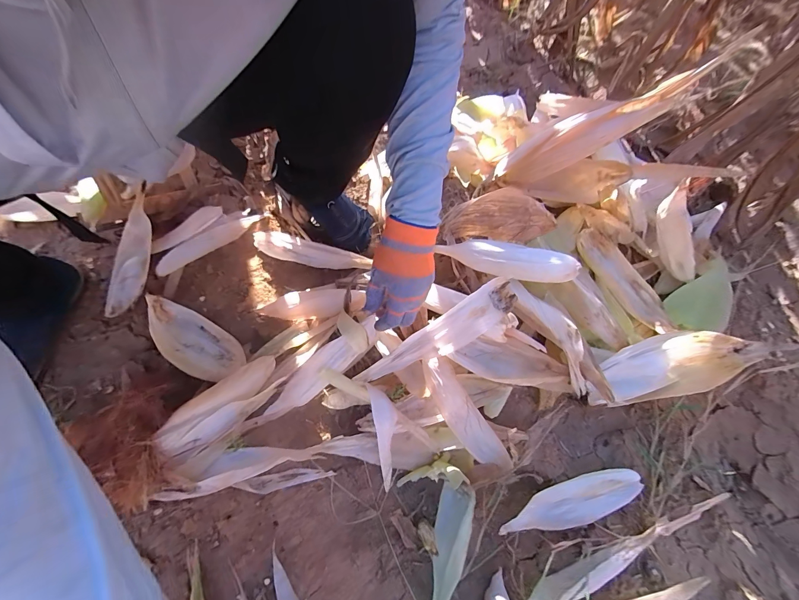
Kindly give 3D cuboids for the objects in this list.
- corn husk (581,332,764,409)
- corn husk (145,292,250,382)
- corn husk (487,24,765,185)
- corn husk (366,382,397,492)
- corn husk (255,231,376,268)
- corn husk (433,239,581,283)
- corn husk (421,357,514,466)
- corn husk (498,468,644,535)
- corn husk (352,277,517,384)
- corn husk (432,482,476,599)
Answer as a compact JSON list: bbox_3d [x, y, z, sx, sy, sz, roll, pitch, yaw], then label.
[{"bbox_3d":[0.387,0.097,0.497,0.242,0.066,0.083,-7,66,-6],"label":"corn husk"},{"bbox_3d":[-0.335,0.062,0.540,0.189,0.019,0.076,30,69,10],"label":"corn husk"},{"bbox_3d":[0.278,-0.253,0.513,0.056,0.317,0.063,33,61,-31],"label":"corn husk"},{"bbox_3d":[-0.020,0.195,0.489,0.035,0.024,0.143,-7,83,-6],"label":"corn husk"},{"bbox_3d":[-0.163,-0.088,0.628,0.220,0.035,0.033,14,67,3],"label":"corn husk"},{"bbox_3d":[0.160,-0.060,0.516,0.198,0.034,0.042,13,64,20],"label":"corn husk"},{"bbox_3d":[0.088,0.160,0.481,0.044,0.031,0.173,-32,85,-16],"label":"corn husk"},{"bbox_3d":[0.238,0.278,0.469,0.210,0.034,0.056,-9,68,-6],"label":"corn husk"},{"bbox_3d":[0.049,0.054,0.476,0.243,0.018,0.054,-31,70,3],"label":"corn husk"},{"bbox_3d":[0.067,0.361,0.480,0.054,0.045,0.193,14,67,3],"label":"corn husk"}]

